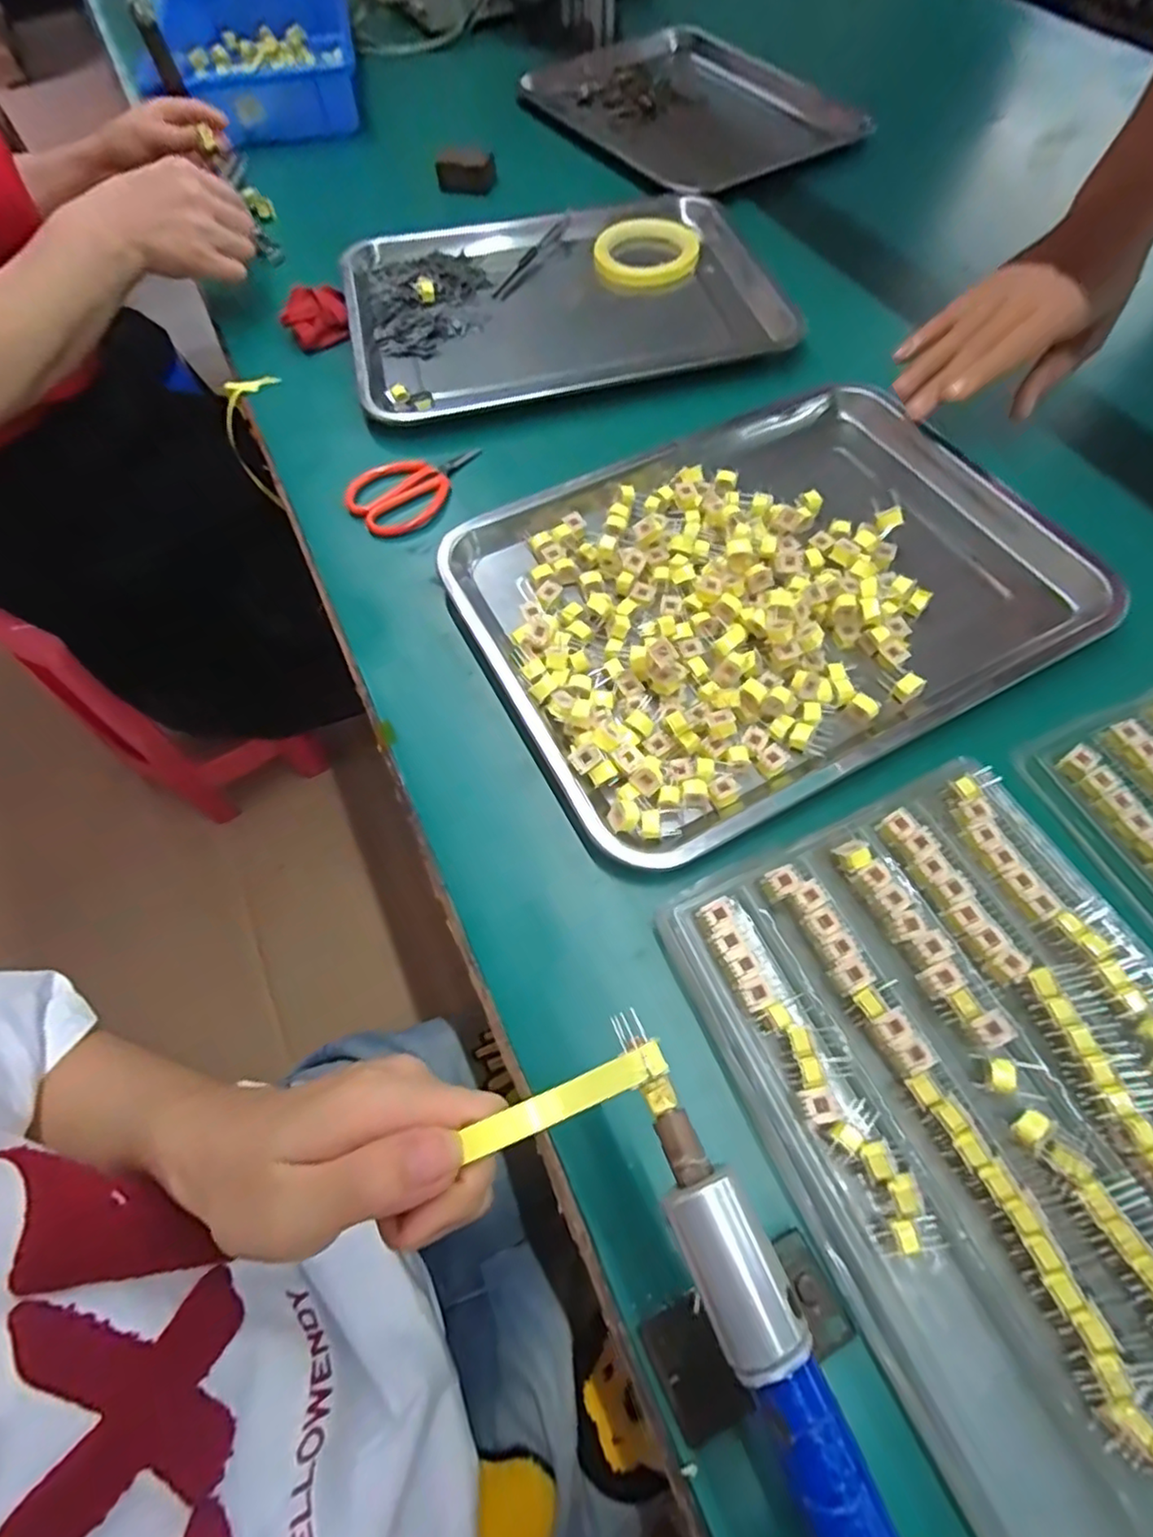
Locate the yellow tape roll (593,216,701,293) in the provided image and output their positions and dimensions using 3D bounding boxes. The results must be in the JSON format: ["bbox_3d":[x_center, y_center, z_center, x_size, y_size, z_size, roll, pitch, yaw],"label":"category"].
[{"bbox_3d":[0.073,-0.529,0.648,0.102,0.016,0.102,-1,63,2],"label":"yellow tape roll"}]

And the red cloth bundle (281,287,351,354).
[{"bbox_3d":[-0.241,-0.418,0.587,0.057,0.030,0.045,-19,64,-7],"label":"red cloth bundle"}]

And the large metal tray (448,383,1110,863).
[{"bbox_3d":[0.129,-0.130,0.430,0.385,0.028,0.286,-26,65,-10],"label":"large metal tray"}]

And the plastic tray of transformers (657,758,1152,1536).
[{"bbox_3d":[0.204,0.164,0.285,0.214,0.036,0.316,-25,67,-8],"label":"plastic tray of transformers"}]

